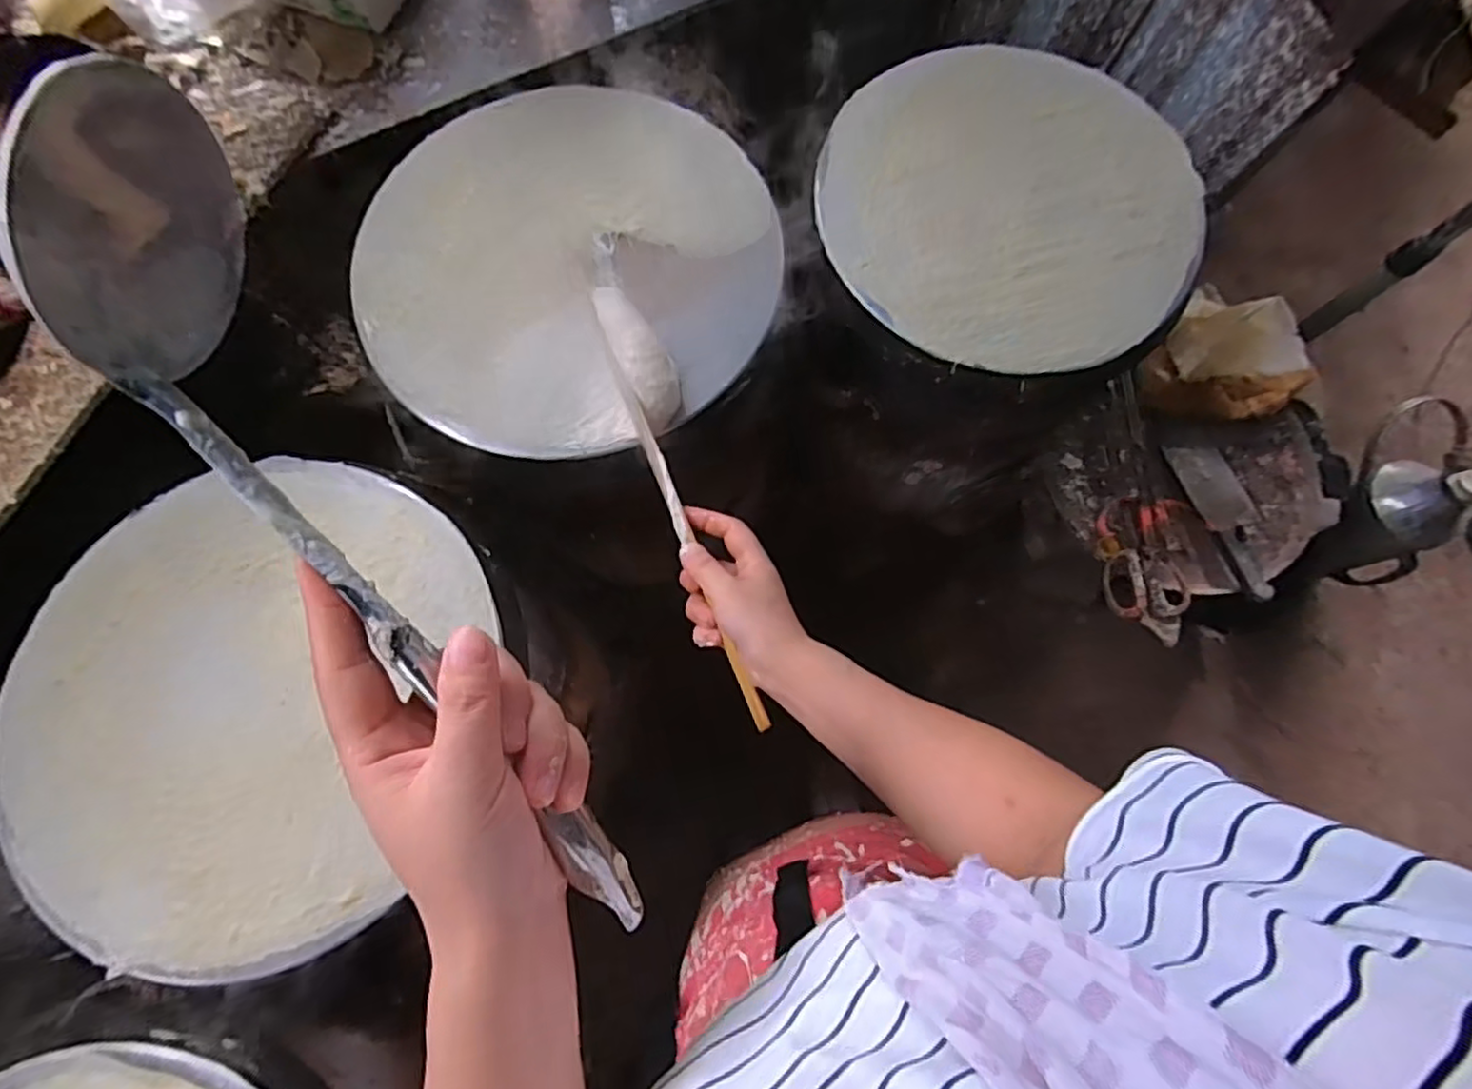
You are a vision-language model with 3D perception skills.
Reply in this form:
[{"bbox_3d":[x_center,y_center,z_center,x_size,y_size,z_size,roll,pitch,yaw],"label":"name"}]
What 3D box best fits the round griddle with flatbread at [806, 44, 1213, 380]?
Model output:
[{"bbox_3d":[0.253,-0.315,0.632,0.343,0.031,0.315,1,75,-2],"label":"round griddle with flatbread"}]

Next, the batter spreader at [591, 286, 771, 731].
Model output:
[{"bbox_3d":[-0.038,-0.035,0.516,0.047,0.034,0.351,-17,81,-6],"label":"batter spreader"}]

